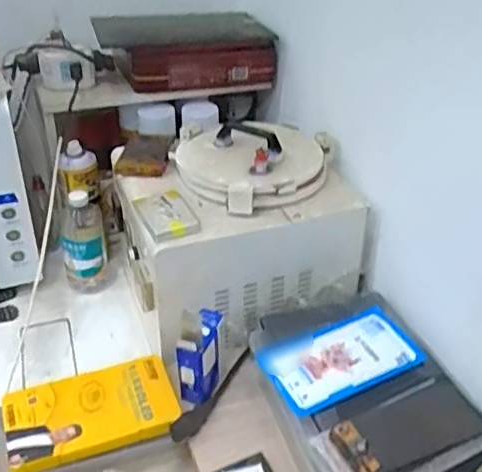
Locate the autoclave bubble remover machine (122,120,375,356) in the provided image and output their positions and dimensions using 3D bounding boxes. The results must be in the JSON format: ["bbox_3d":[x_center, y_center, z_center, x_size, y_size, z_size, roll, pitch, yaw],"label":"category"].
[{"bbox_3d":[-0.005,-0.016,0.860,0.304,0.194,0.245,-13,37,-21],"label":"autoclave bubble remover machine"}]

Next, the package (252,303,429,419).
[{"bbox_3d":[0.117,0.142,0.715,0.174,0.019,0.096,-15,38,-23],"label":"package"}]

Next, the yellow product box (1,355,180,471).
[{"bbox_3d":[-0.173,0.201,0.708,0.188,0.026,0.104,-11,37,-18],"label":"yellow product box"}]

